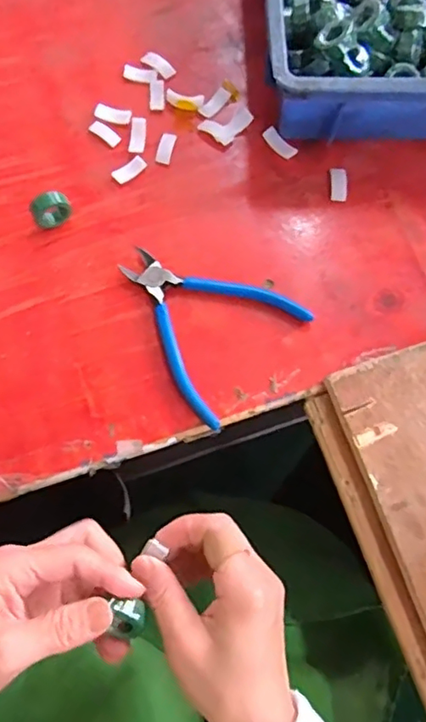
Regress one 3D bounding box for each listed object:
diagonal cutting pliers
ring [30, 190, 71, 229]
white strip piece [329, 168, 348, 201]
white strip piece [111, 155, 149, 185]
[{"bbox_3d":[-0.011,-0.038,0.434,0.136,0.012,0.116,41,75,12],"label":"diagonal cutting pliers"},{"bbox_3d":[-0.131,-0.122,0.453,0.031,0.027,0.018,-27,74,-10],"label":"ring"},{"bbox_3d":[0.109,-0.152,0.482,0.015,0.004,0.030,2,71,0],"label":"white strip piece"},{"bbox_3d":[-0.072,-0.165,0.481,0.031,0.004,0.014,-40,76,-13],"label":"white strip piece"}]

